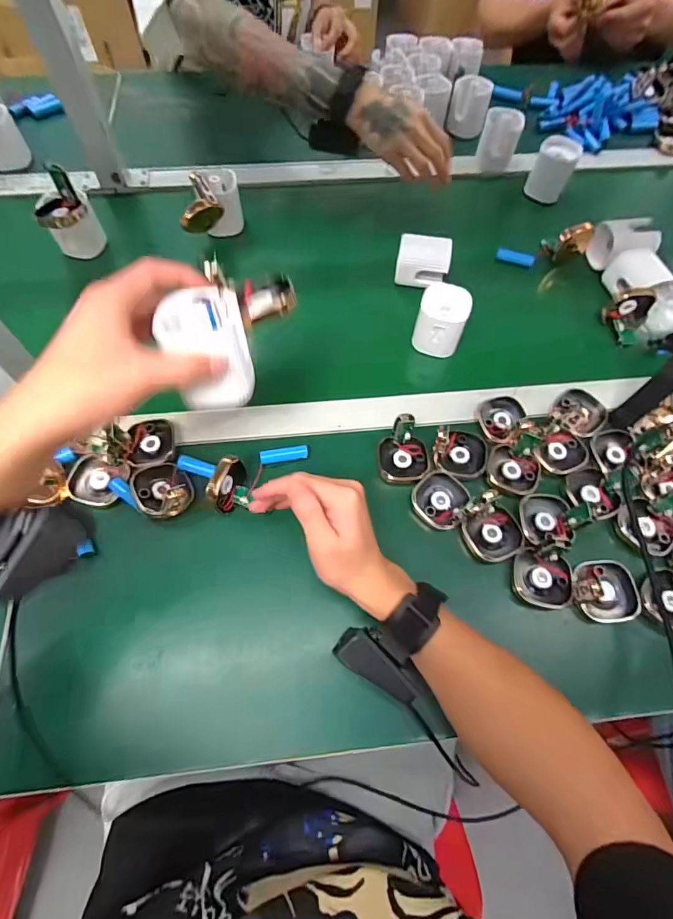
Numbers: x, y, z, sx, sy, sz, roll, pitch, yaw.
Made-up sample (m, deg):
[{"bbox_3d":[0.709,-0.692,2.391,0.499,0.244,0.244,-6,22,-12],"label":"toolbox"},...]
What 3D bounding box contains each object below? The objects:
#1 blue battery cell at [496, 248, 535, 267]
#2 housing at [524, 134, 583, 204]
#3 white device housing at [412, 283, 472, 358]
[{"bbox_3d":[0.248,-0.280,0.611,0.051,0.013,0.013,14,63,5],"label":"blue battery cell"},{"bbox_3d":[0.326,-0.438,0.671,0.059,0.074,0.048,27,65,11],"label":"housing"},{"bbox_3d":[0.123,-0.161,0.516,0.054,0.067,0.048,18,63,7],"label":"white device housing"}]

